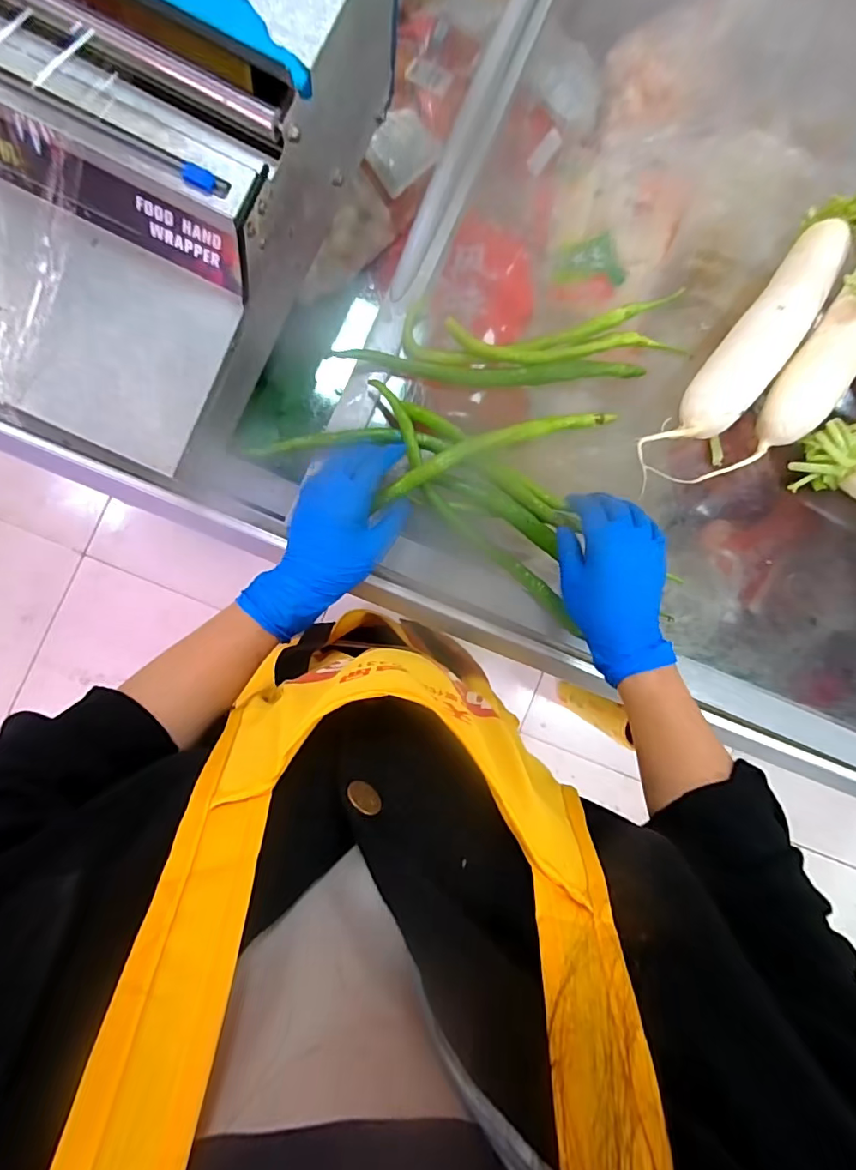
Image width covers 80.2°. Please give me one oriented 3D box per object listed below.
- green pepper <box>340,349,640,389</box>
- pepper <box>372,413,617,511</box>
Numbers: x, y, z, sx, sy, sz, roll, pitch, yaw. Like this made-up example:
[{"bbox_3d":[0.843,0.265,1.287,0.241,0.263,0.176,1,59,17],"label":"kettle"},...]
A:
[{"bbox_3d":[0.063,-0.204,0.484,0.285,0.024,0.025,1,89,-6],"label":"green pepper"},{"bbox_3d":[0.065,-0.126,0.461,0.240,0.016,0.025,-22,91,-12],"label":"pepper"}]

